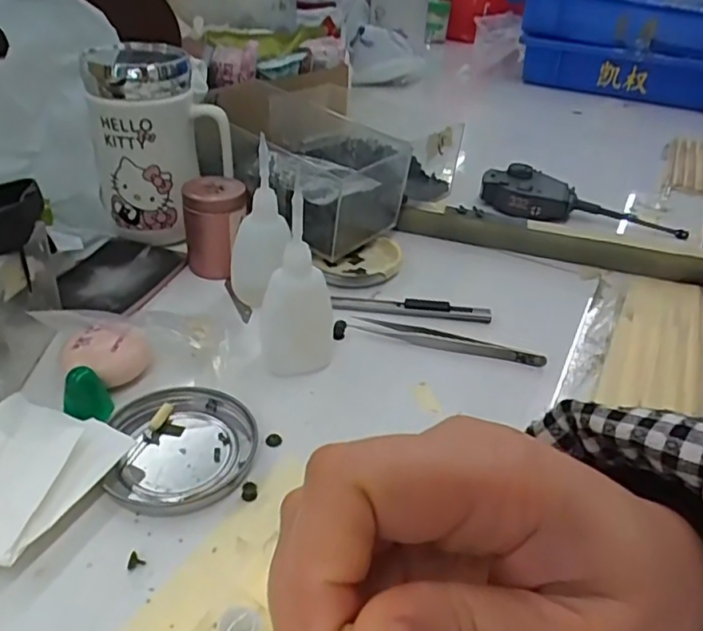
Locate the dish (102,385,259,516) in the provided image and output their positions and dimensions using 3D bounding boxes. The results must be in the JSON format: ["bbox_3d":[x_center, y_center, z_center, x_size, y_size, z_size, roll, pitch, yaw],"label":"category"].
[{"bbox_3d":[-0.087,0.065,0.314,0.071,0.007,0.078,4,35,-3],"label":"dish"}]

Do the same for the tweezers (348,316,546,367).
[{"bbox_3d":[0.062,0.016,0.397,0.126,0.010,0.011,14,36,12],"label":"tweezers"}]

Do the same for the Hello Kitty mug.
[{"bbox_3d":[-0.144,-0.129,0.465,0.097,0.137,0.067,-12,39,-23],"label":"Hello Kitty mug"}]

